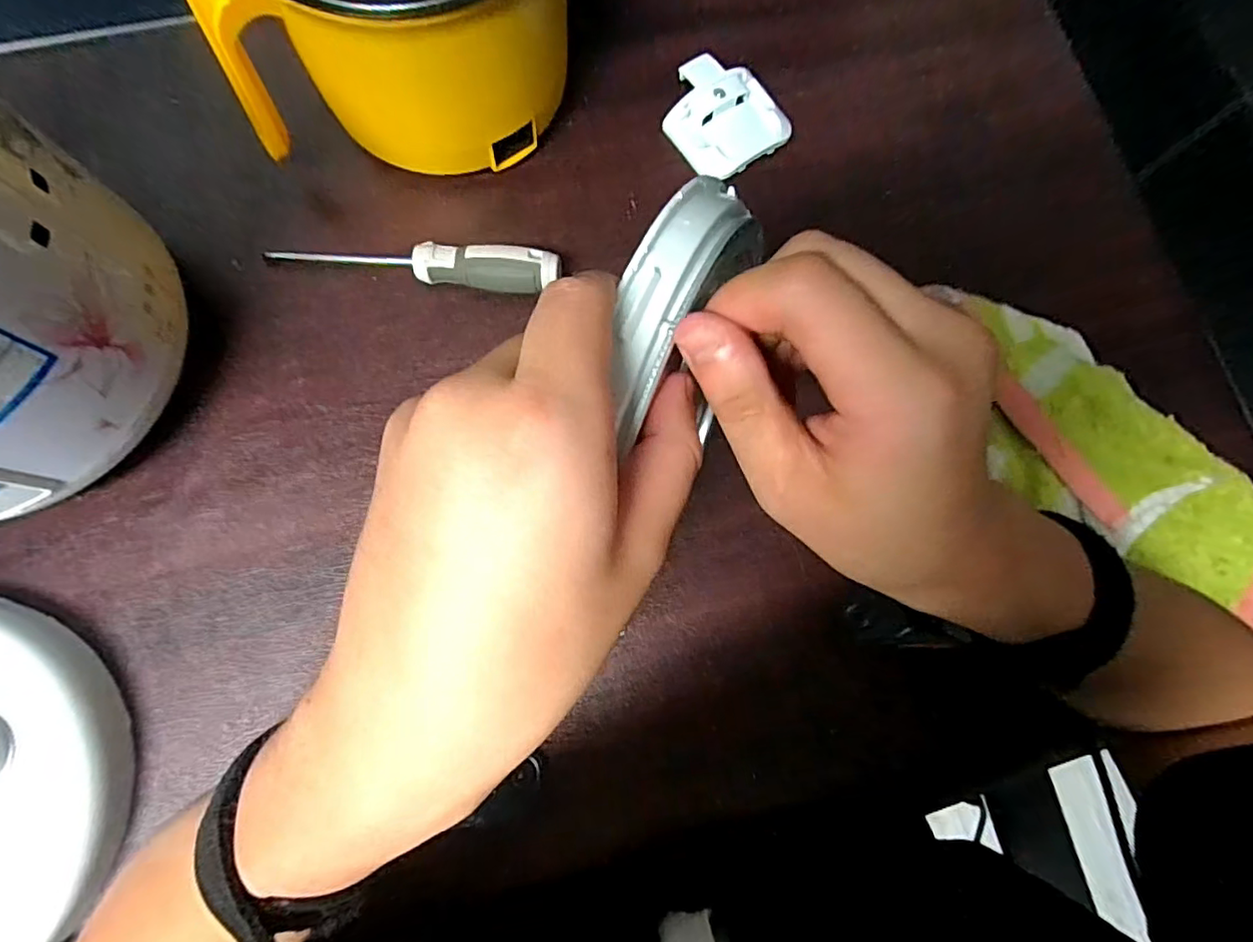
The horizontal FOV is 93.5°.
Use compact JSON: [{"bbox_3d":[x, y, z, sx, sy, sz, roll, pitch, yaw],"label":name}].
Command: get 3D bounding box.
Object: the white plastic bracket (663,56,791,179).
[{"bbox_3d":[0.066,-0.244,0.401,0.077,0.014,0.078,-33,81,-8],"label":"white plastic bracket"}]

